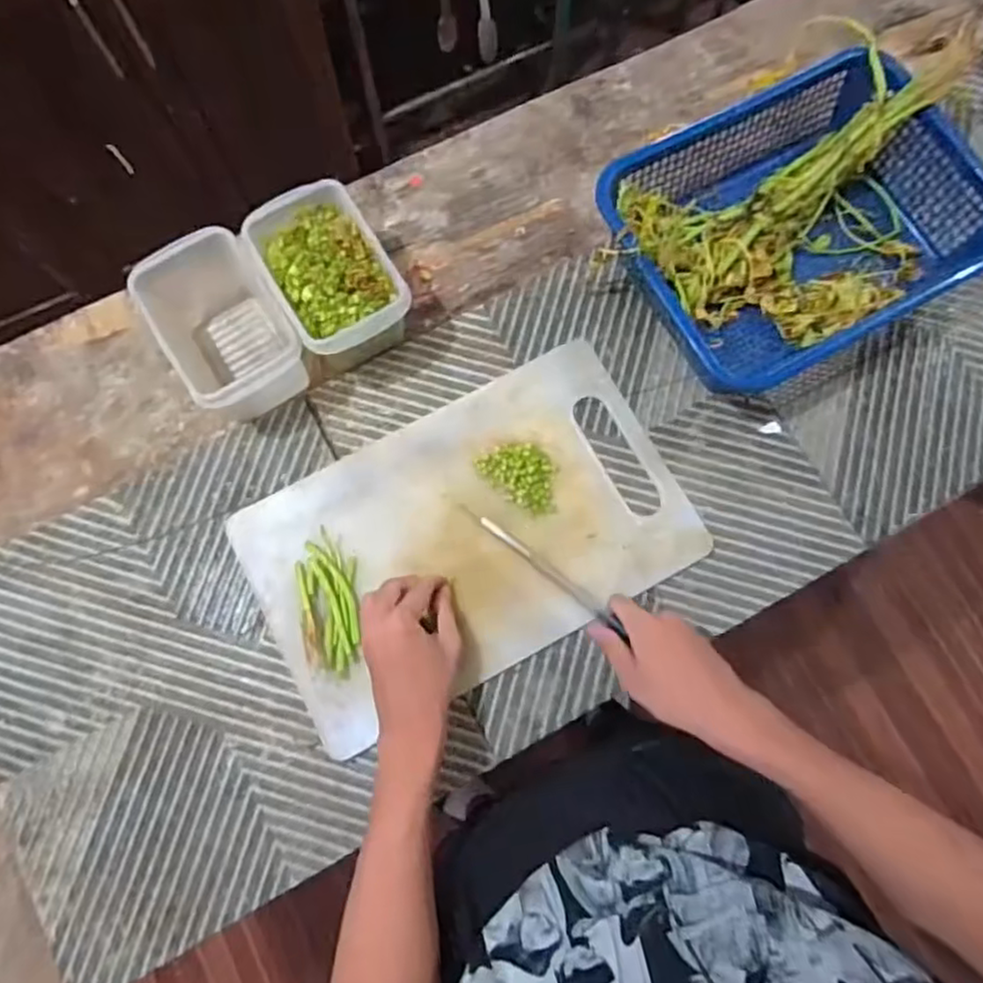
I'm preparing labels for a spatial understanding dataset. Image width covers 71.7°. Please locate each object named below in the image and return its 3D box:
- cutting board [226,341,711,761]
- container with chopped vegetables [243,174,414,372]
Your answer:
[{"bbox_3d":[-0.021,0.041,0.639,0.394,0.015,0.245,-27,78,-5],"label":"cutting board"},{"bbox_3d":[-0.151,-0.197,0.657,0.103,0.090,0.167,-30,79,-7],"label":"container with chopped vegetables"}]

